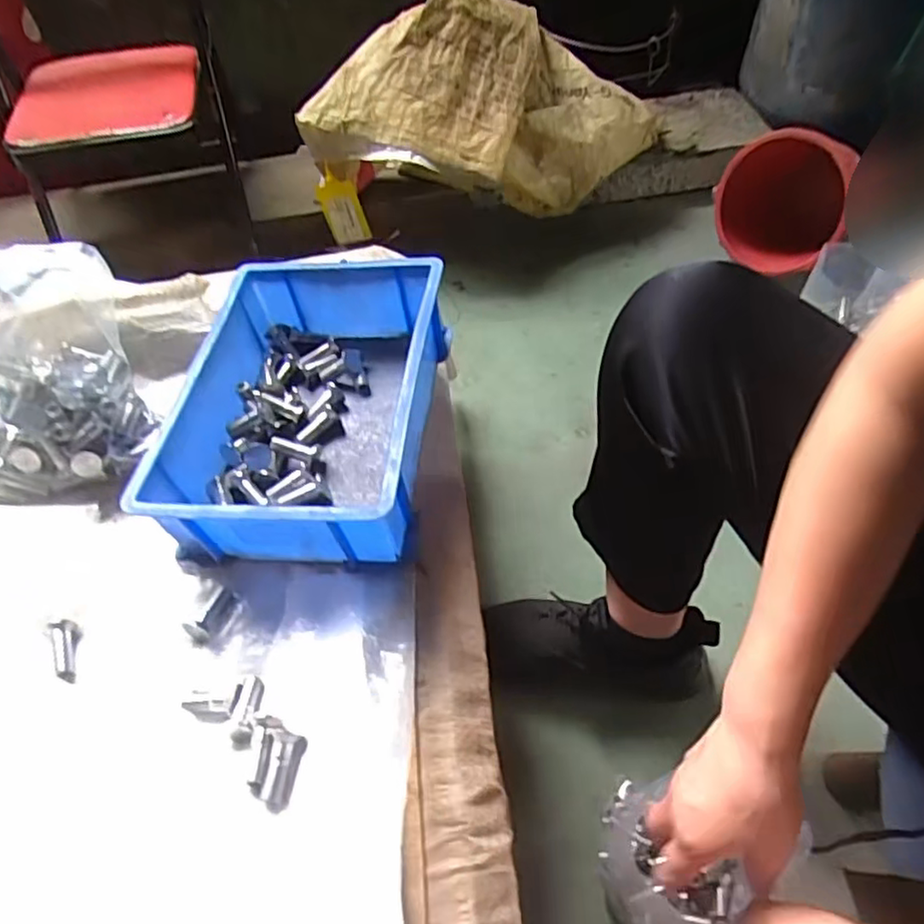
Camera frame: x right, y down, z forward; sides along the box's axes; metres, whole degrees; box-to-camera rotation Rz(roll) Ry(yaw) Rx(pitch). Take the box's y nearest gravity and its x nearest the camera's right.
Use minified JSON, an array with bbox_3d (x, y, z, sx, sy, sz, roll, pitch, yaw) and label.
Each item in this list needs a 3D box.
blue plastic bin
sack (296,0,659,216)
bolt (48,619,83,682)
[{"bbox_3d":[-0.109,-0.044,0.473,0.167,0.078,0.236,3,54,6],"label":"blue plastic bin"},{"bbox_3d":[0.059,-0.530,0.978,0.552,0.252,0.239,-1,51,-20],"label":"sack"},{"bbox_3d":[-0.247,0.117,0.405,0.014,0.014,0.039,-21,55,-11],"label":"bolt"}]

